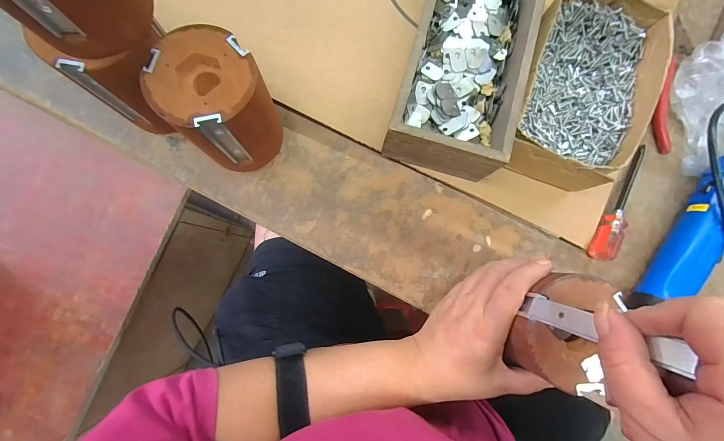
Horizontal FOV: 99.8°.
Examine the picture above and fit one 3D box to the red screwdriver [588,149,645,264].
[{"bbox_3d":[0.266,-0.022,0.312,0.021,0.020,0.134,28,82,1],"label":"red screwdriver"}]

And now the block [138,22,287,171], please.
[{"bbox_3d":[-0.115,-0.095,0.261,0.071,0.098,0.075,0,83,-3],"label":"block"}]

